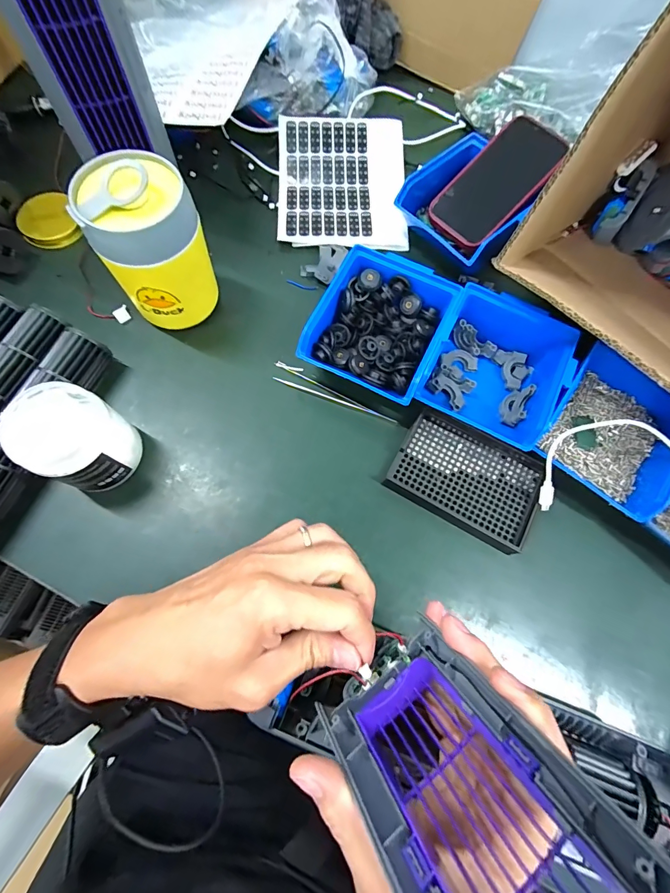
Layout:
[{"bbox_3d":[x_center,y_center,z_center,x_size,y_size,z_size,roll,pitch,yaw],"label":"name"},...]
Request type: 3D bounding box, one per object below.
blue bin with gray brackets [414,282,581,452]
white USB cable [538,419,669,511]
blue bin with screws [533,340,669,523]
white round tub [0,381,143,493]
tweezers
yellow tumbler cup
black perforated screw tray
[{"bbox_3d":[0.154,-0.074,0.373,0.119,0.064,0.138,25,73,9],"label":"blue bin with gray brackets"},{"bbox_3d":[0.282,0.032,0.317,0.205,0.023,0.091,13,93,10],"label":"white USB cable"},{"bbox_3d":[0.262,-0.015,0.357,0.114,0.054,0.135,36,75,12],"label":"blue bin with screws"},{"bbox_3d":[-0.216,-0.005,0.330,0.072,0.085,0.069,1,72,-3],"label":"white round tub"},{"bbox_3d":[0.000,-0.056,0.391,0.134,0.007,0.021,21,76,4],"label":"tweezers"},{"bbox_3d":[-0.162,-0.175,0.360,0.089,0.138,0.080,-39,74,-12],"label":"yellow tumbler cup"},{"bbox_3d":[0.126,0.028,0.367,0.132,0.017,0.096,29,76,6],"label":"black perforated screw tray"}]

